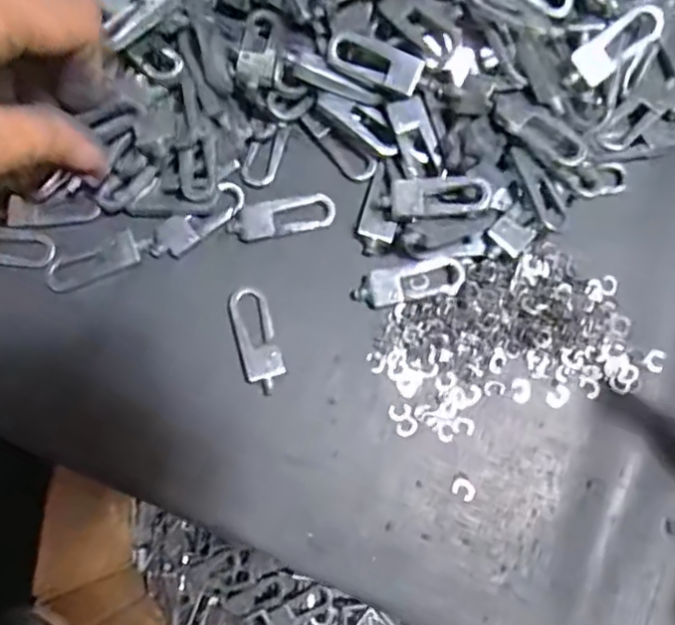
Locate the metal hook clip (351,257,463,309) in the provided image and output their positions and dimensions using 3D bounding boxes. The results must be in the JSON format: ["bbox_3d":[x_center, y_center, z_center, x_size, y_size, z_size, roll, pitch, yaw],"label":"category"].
[{"bbox_3d":[0.029,-0.012,0.249,0.045,0.004,0.016,-10,77,-1],"label":"metal hook clip"}]

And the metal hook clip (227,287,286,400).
[{"bbox_3d":[-0.032,0.010,0.244,0.015,0.004,0.043,-17,78,-3],"label":"metal hook clip"}]

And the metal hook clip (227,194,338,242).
[{"bbox_3d":[-0.023,-0.040,0.256,0.043,0.004,0.015,-12,77,-2],"label":"metal hook clip"}]

